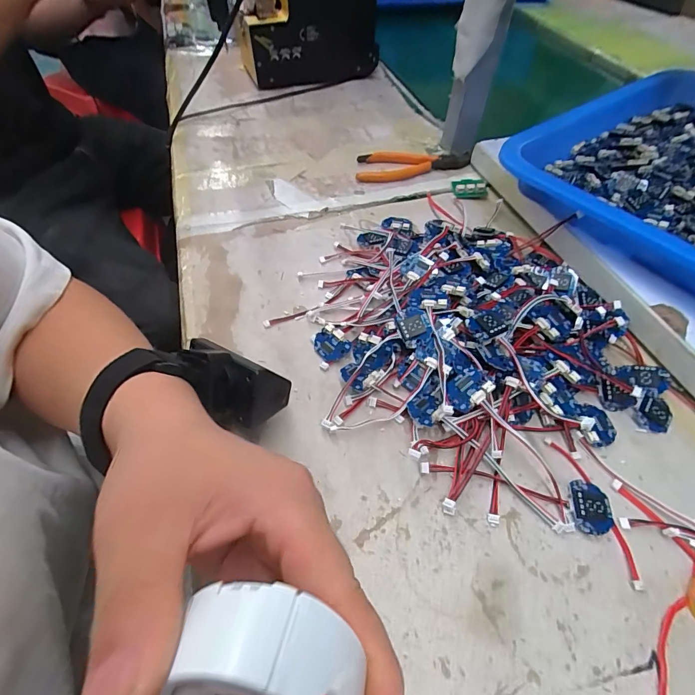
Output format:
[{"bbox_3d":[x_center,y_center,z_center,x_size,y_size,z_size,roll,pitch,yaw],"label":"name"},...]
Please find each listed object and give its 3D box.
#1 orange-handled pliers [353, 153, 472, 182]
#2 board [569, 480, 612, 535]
[{"bbox_3d":[0.077,-0.207,0.452,0.134,0.010,0.056,-3,52,-4],"label":"orange-handled pliers"},{"bbox_3d":[0.137,0.090,0.225,0.022,0.006,0.029,8,52,5],"label":"board"}]

